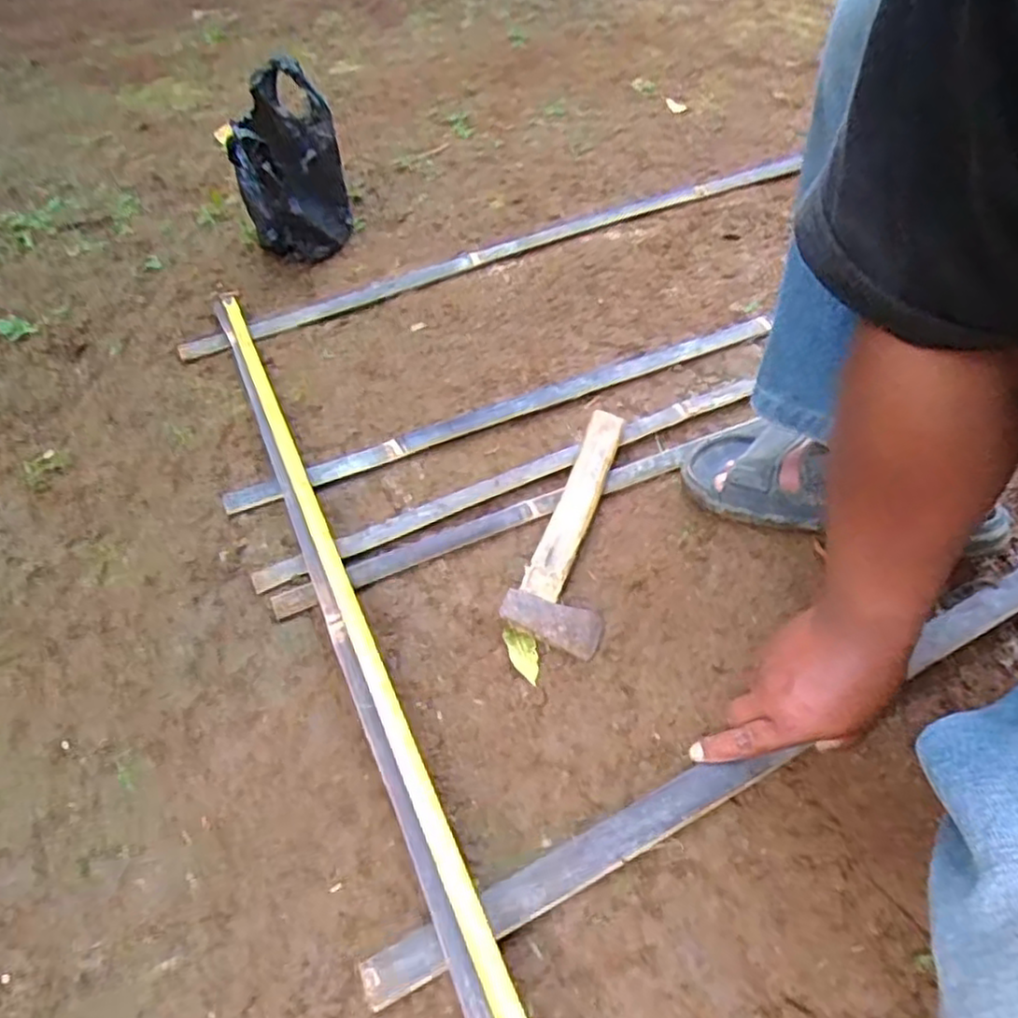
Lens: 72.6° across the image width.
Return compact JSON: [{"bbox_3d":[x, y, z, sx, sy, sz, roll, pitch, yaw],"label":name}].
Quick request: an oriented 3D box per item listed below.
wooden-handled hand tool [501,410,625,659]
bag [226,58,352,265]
[{"bbox_3d":[0.081,0.011,0.672,0.083,0.039,0.264,15,52,17],"label":"wooden-handled hand tool"},{"bbox_3d":[-0.320,-0.495,1.010,0.154,0.218,0.201,-16,50,-9],"label":"bag"}]

